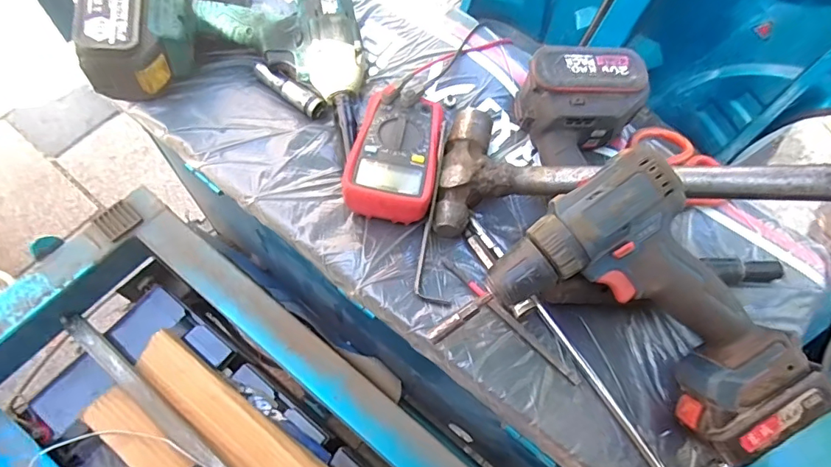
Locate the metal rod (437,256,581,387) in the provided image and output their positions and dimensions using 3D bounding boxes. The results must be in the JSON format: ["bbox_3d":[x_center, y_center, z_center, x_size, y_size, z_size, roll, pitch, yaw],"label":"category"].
[{"bbox_3d":[0.078,0.072,0.407,0.148,0.005,0.008,43,71,16],"label":"metal rod"}]

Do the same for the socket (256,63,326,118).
[{"bbox_3d":[-0.129,-0.143,0.483,0.082,0.021,0.020,30,68,11],"label":"socket"}]

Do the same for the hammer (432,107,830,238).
[{"bbox_3d":[0.182,-0.049,0.399,0.322,0.036,0.117,3,64,21],"label":"hammer"}]

